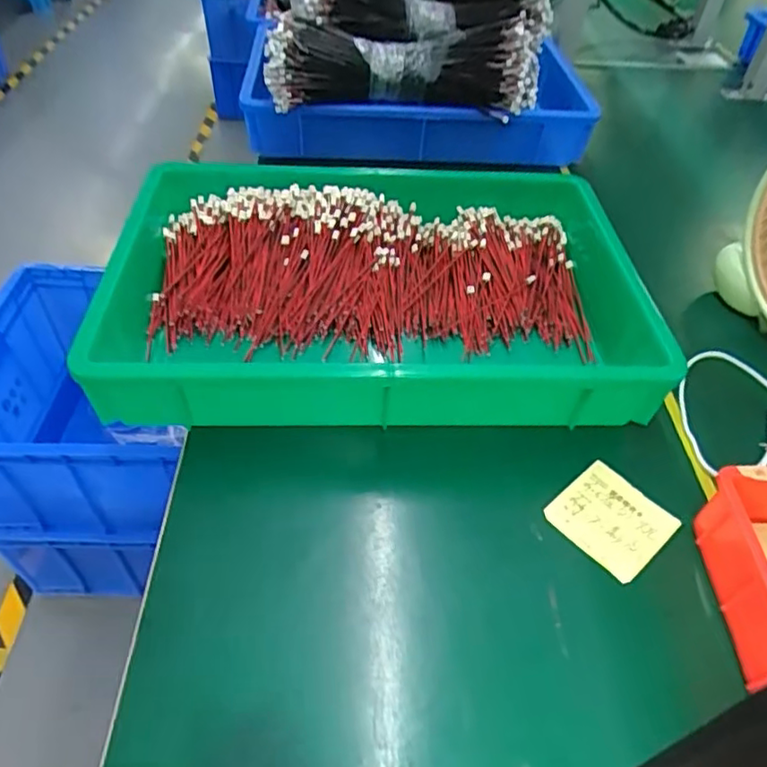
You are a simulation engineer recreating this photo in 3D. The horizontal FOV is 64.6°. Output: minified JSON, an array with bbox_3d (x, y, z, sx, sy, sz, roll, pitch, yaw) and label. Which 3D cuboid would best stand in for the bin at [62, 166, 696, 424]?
[{"bbox_3d":[-0.003,-0.088,0.555,0.462,0.088,0.306,-1,47,-6],"label":"bin"}]

